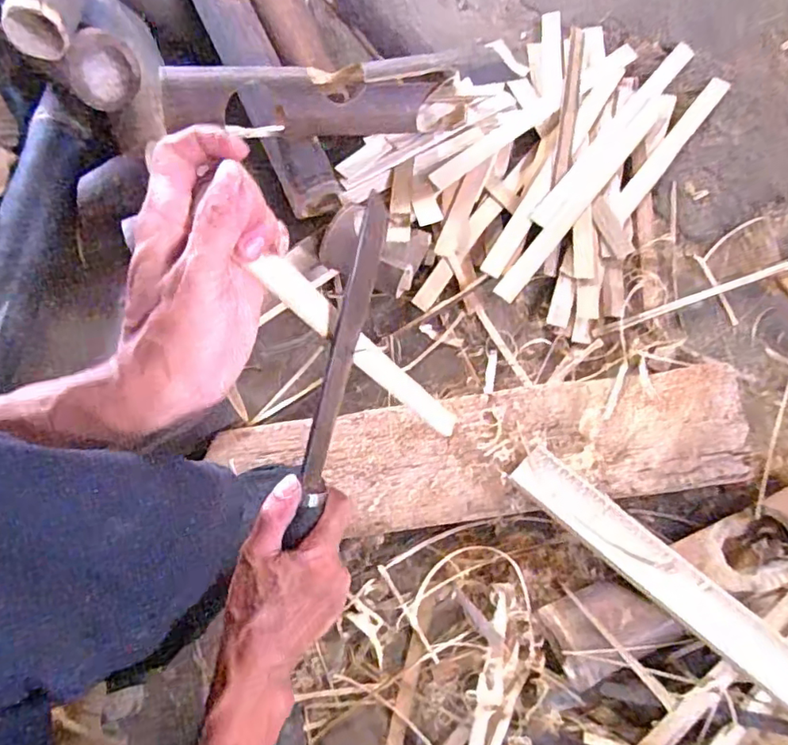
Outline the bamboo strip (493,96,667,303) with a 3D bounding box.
[{"bbox_3d":[0.224,-0.210,0.661,0.024,0.011,0.328,38,78,12],"label":"bamboo strip"}]

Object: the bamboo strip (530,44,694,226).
[{"bbox_3d":[0.266,-0.292,0.687,0.024,0.012,0.333,38,78,12],"label":"bamboo strip"}]

